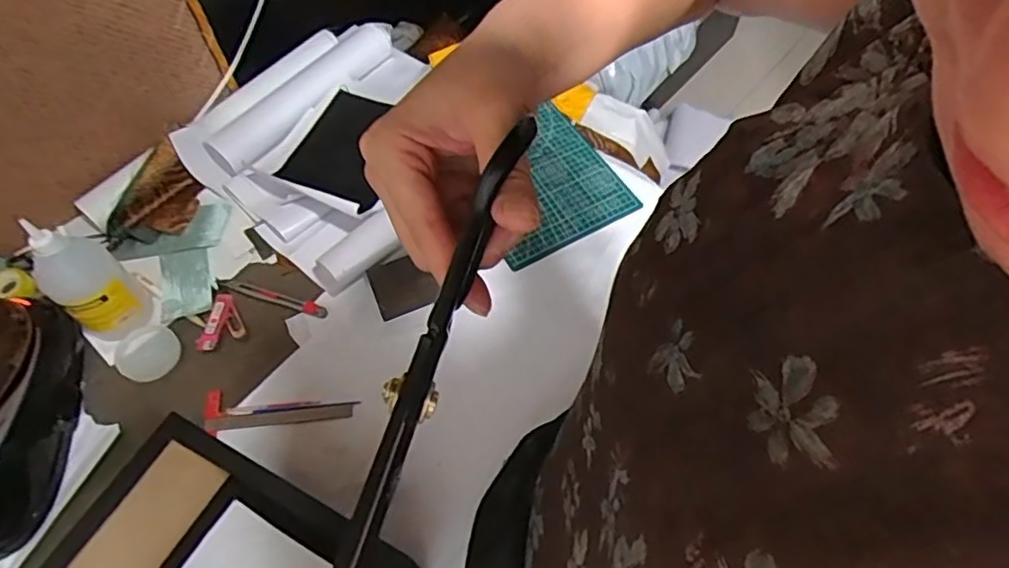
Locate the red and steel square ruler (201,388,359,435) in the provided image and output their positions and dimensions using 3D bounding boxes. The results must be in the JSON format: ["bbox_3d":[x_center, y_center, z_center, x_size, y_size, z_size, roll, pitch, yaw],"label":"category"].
[{"bbox_3d":[-0.265,0.146,0.741,0.172,0.006,0.055,-3,61,-3],"label":"red and steel square ruler"}]

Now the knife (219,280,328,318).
[{"bbox_3d":[-0.301,0.016,0.822,0.151,0.008,0.019,19,62,9],"label":"knife"}]

